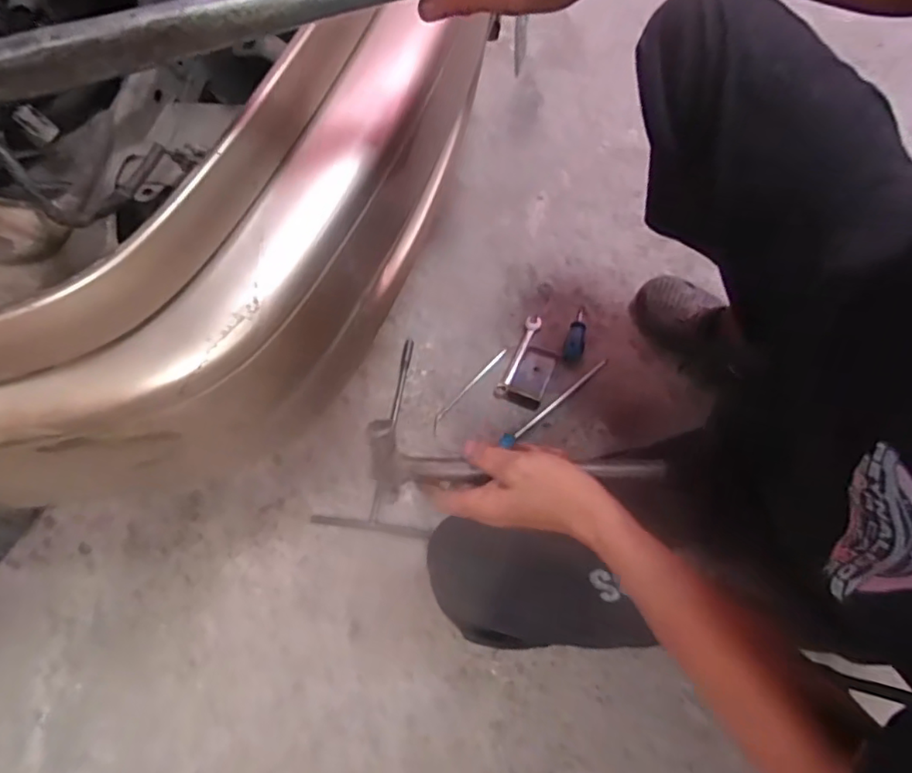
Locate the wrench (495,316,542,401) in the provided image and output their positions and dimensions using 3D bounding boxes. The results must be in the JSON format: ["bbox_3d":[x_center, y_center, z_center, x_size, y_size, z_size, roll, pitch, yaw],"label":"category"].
[{"bbox_3d":[0.098,-0.050,0.936,0.024,0.012,0.153,21,70,15],"label":"wrench"}]

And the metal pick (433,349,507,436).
[{"bbox_3d":[0.017,0.002,0.914,0.019,0.011,0.176,35,74,19],"label":"metal pick"}]

